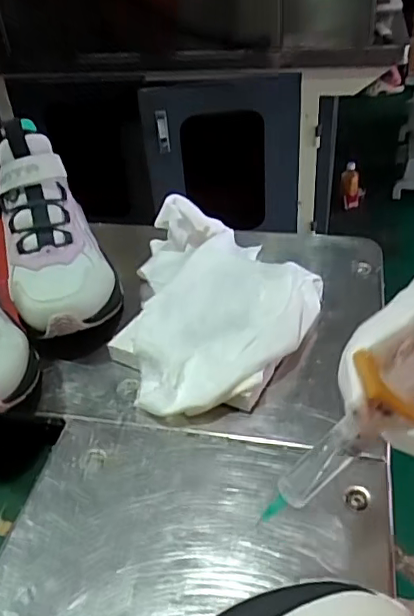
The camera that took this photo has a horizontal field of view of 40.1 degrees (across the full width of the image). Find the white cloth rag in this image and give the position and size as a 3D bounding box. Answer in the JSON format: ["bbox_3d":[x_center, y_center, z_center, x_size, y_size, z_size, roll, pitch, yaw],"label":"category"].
[{"bbox_3d":[0.011,-0.011,0.498,0.170,0.062,0.250,2,38,9],"label":"white cloth rag"}]

